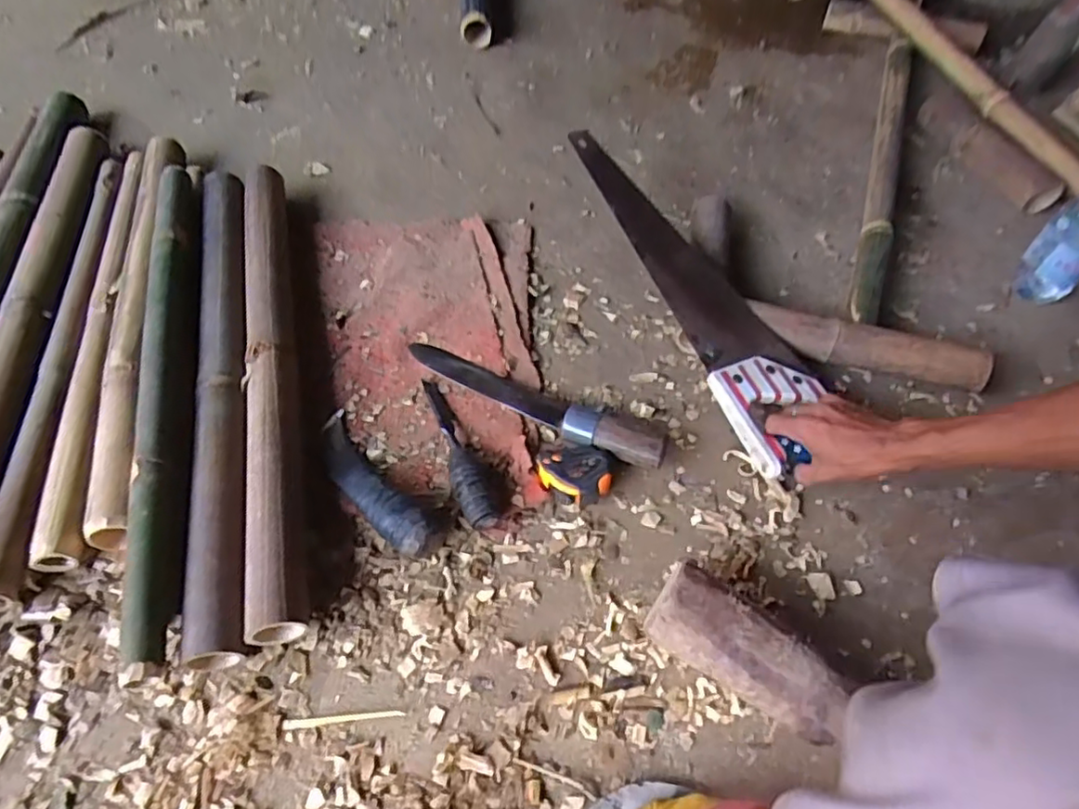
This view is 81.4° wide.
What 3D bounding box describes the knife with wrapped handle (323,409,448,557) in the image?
[{"bbox_3d":[-0.171,0.075,0.636,0.209,0.043,0.058,39,62,23],"label":"knife with wrapped handle"}]

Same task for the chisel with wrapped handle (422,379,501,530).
[{"bbox_3d":[-0.089,0.044,0.661,0.038,0.035,0.202,-20,58,-15],"label":"chisel with wrapped handle"}]

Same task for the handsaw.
[{"bbox_3d":[0.170,-0.143,0.715,0.107,0.035,0.467,-21,67,-15],"label":"handsaw"}]

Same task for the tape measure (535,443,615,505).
[{"bbox_3d":[0.037,0.069,0.649,0.077,0.035,0.065,32,60,19],"label":"tape measure"}]

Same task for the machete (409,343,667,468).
[{"bbox_3d":[-0.012,-0.015,0.700,0.329,0.042,0.055,26,58,16],"label":"machete"}]

